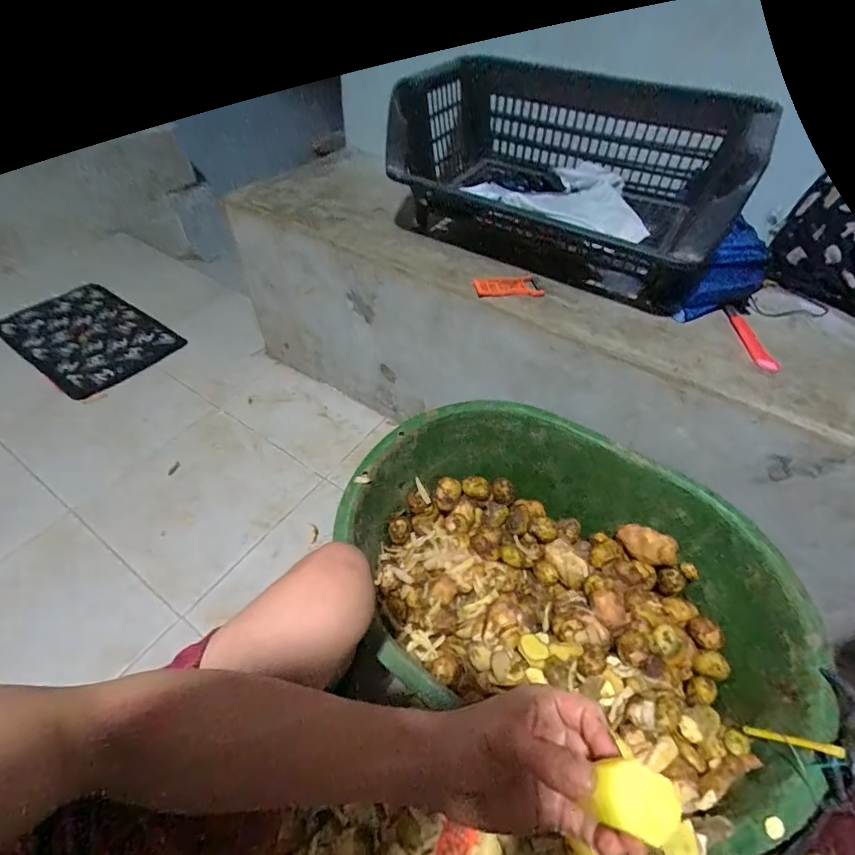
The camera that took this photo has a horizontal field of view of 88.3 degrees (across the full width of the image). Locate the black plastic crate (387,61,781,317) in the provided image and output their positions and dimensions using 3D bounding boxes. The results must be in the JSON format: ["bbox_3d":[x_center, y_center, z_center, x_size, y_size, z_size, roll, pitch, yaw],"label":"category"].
[{"bbox_3d":[0.254,-0.483,0.860,0.610,0.260,0.395,26,53,18],"label":"black plastic crate"}]

